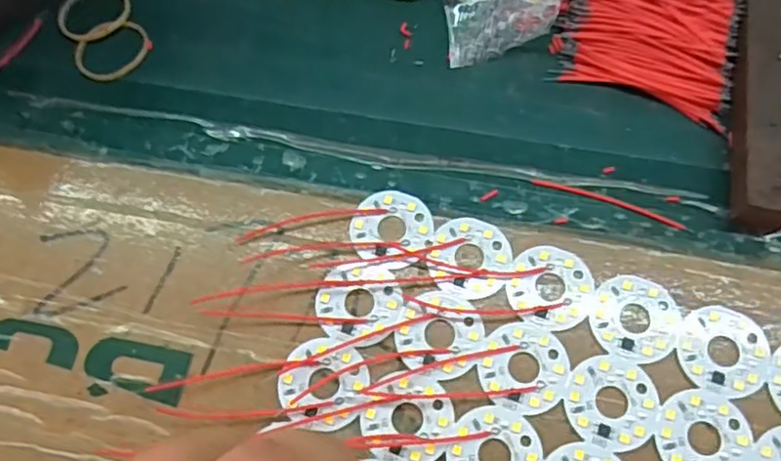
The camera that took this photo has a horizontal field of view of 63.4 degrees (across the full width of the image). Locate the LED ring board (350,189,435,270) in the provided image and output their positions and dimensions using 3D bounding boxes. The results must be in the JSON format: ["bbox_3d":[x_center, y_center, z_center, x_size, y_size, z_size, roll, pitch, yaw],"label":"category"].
[{"bbox_3d":[0.000,-0.001,0.237,0.030,0.004,0.031,9,69,5],"label":"LED ring board"}]

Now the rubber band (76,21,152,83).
[{"bbox_3d":[-0.121,-0.078,0.273,0.032,0.004,0.027,-28,70,-10],"label":"rubber band"}]

